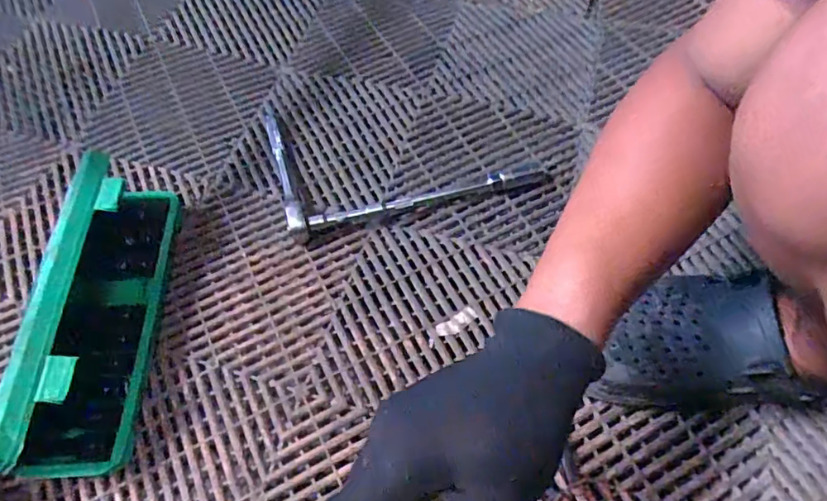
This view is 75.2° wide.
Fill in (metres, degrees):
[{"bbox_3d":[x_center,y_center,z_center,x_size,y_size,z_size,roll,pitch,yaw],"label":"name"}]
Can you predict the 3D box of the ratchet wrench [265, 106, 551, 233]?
[{"bbox_3d":[-0.017,-0.134,0.626,0.292,0.035,0.199,-16,59,-7],"label":"ratchet wrench"}]

